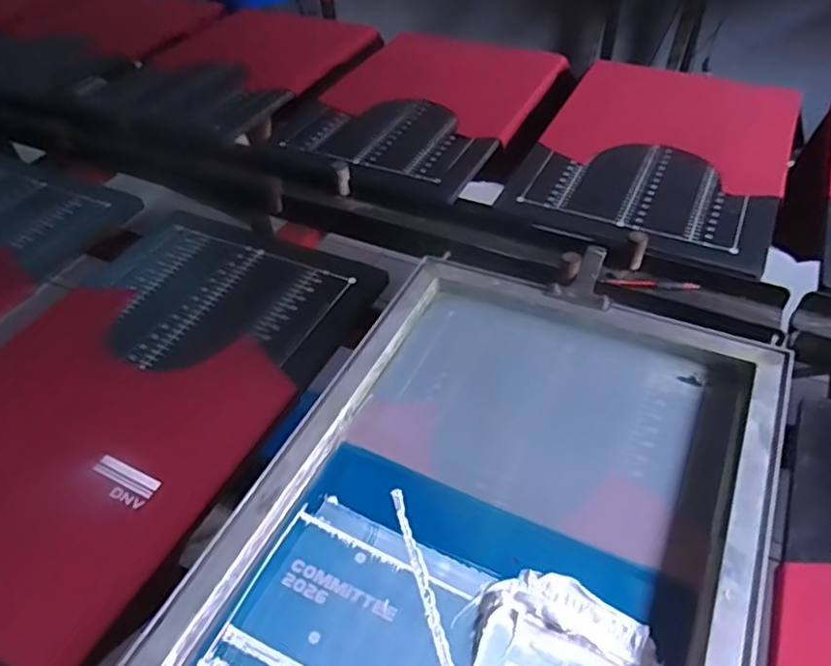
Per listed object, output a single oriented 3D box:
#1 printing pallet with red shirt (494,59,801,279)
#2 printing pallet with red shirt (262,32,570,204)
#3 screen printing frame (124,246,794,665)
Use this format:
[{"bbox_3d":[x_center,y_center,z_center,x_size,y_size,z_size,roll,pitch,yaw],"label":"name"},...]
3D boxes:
[{"bbox_3d":[0.415,-0.308,1.060,0.401,0.040,0.601,22,50,18],"label":"printing pallet with red shirt"},{"bbox_3d":[0.008,-0.450,1.218,0.409,0.041,0.632,19,47,21],"label":"printing pallet with red shirt"},{"bbox_3d":[0.078,0.179,0.598,0.457,0.055,0.643,18,53,19],"label":"screen printing frame"}]

